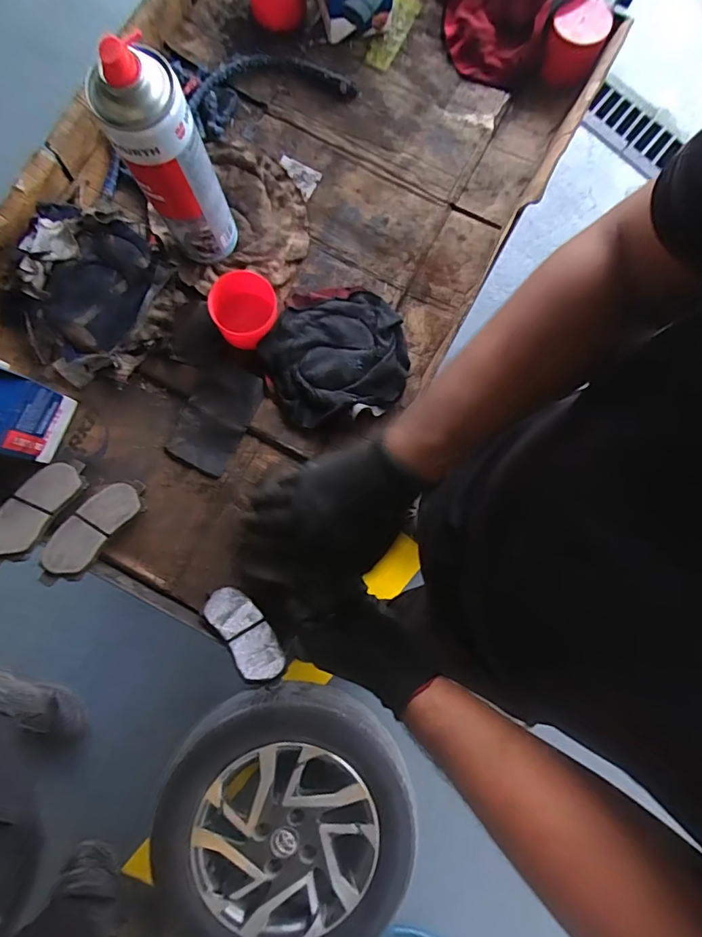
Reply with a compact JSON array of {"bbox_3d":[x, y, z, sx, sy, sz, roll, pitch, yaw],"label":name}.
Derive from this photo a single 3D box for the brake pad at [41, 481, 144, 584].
[{"bbox_3d":[-0.255,0.060,0.482,0.046,0.014,0.123,31,59,5],"label":"brake pad"}]

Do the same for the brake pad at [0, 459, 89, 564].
[{"bbox_3d":[-0.312,0.040,0.479,0.048,0.015,0.121,21,55,3],"label":"brake pad"}]

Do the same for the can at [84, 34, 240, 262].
[{"bbox_3d":[-0.154,-0.259,0.431,0.073,0.214,0.057,-20,85,-6],"label":"can"}]

